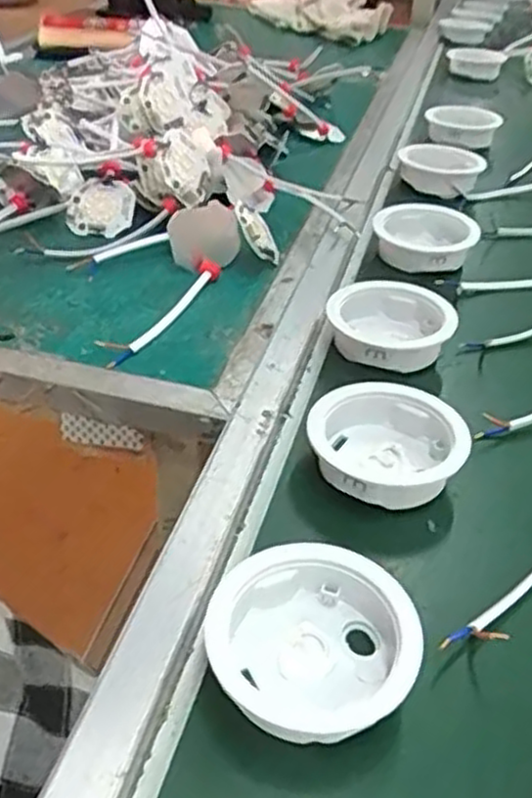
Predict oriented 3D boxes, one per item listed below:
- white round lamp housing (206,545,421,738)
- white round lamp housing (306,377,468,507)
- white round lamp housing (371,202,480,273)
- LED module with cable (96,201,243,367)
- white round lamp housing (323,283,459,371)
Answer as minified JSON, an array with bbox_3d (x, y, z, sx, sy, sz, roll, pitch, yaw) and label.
[{"bbox_3d":[0.015,0.087,0.274,0.068,0.030,0.060,-11,39,-17],"label":"white round lamp housing"},{"bbox_3d":[0.057,0.023,0.361,0.070,0.028,0.070,2,37,-1],"label":"white round lamp housing"},{"bbox_3d":[0.112,-0.115,0.544,0.072,0.029,0.080,13,38,14],"label":"white round lamp housing"},{"bbox_3d":[-0.059,-0.075,0.481,0.044,0.038,0.161,13,38,14],"label":"LED module with cable"},{"bbox_3d":[0.070,-0.042,0.444,0.074,0.028,0.070,14,38,15],"label":"white round lamp housing"}]

